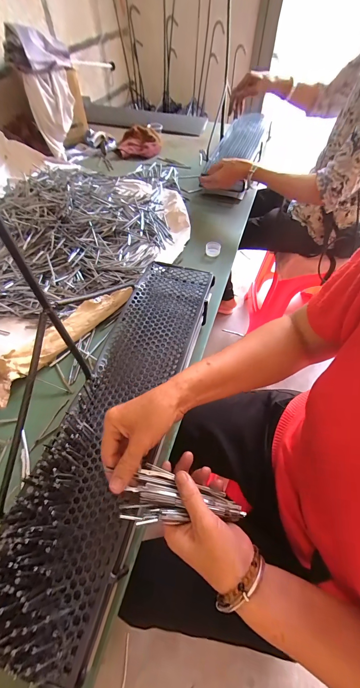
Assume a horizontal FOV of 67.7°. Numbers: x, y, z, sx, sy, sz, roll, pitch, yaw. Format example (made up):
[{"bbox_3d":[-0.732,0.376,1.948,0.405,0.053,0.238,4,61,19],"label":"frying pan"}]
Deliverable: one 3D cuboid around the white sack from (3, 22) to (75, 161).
[{"bbox_3d":[-0.478,-0.928,0.982,0.184,0.297,0.159,-33,61,-21],"label":"white sack"}]

